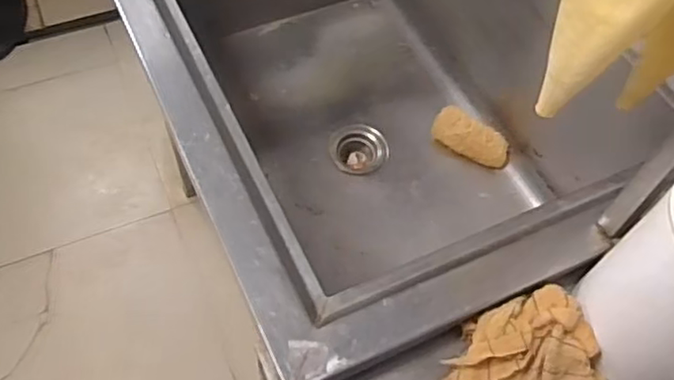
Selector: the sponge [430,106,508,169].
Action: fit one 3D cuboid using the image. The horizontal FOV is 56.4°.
[{"bbox_3d":[0.264,-0.100,1.250,0.163,0.065,0.069,37,63,19],"label":"sponge"}]

